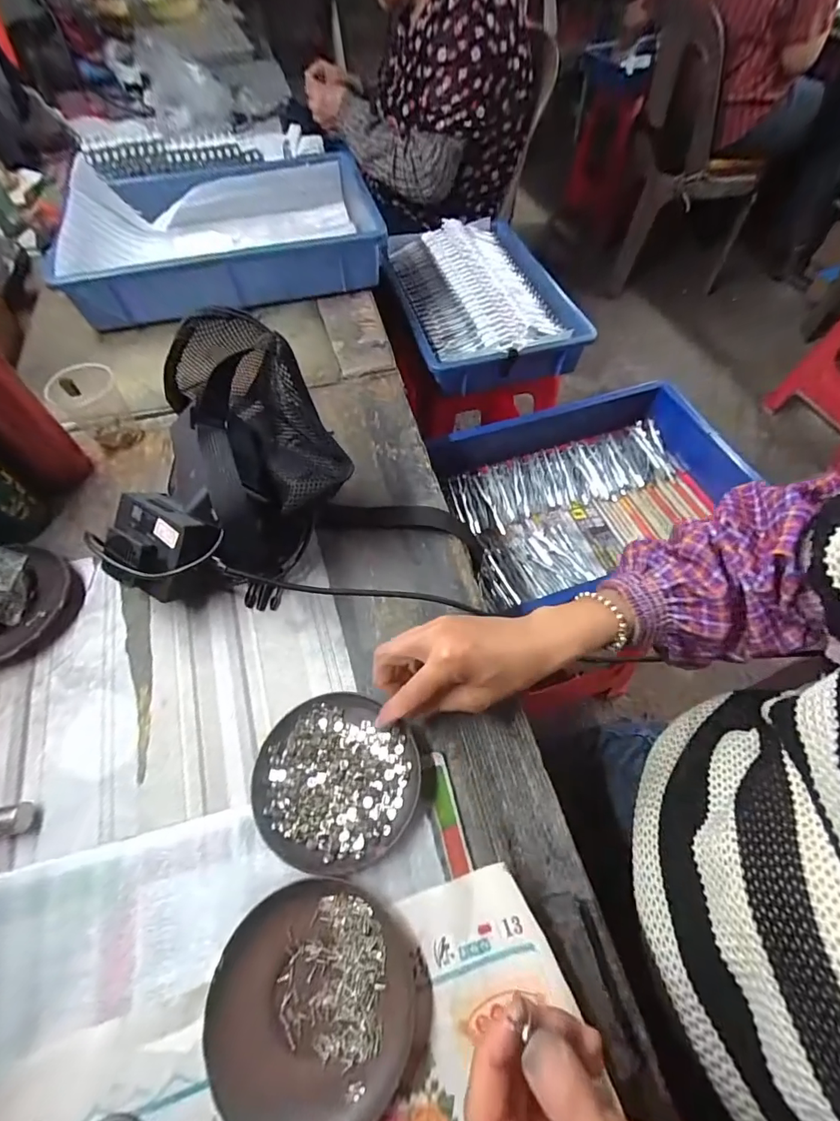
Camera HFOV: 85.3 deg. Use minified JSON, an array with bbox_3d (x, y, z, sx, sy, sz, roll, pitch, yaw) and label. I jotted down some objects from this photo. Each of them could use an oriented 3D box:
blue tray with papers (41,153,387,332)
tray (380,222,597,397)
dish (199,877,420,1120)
[{"bbox_3d":[-0.277,-0.466,0.669,0.415,0.102,0.259,-11,59,-6],"label":"blue tray with papers"},{"bbox_3d":[0.106,-0.488,0.855,0.291,0.090,0.396,-15,59,-8],"label":"tray"},{"bbox_3d":[-0.063,0.260,0.269,0.115,0.012,0.115,-1,59,2],"label":"dish"}]

